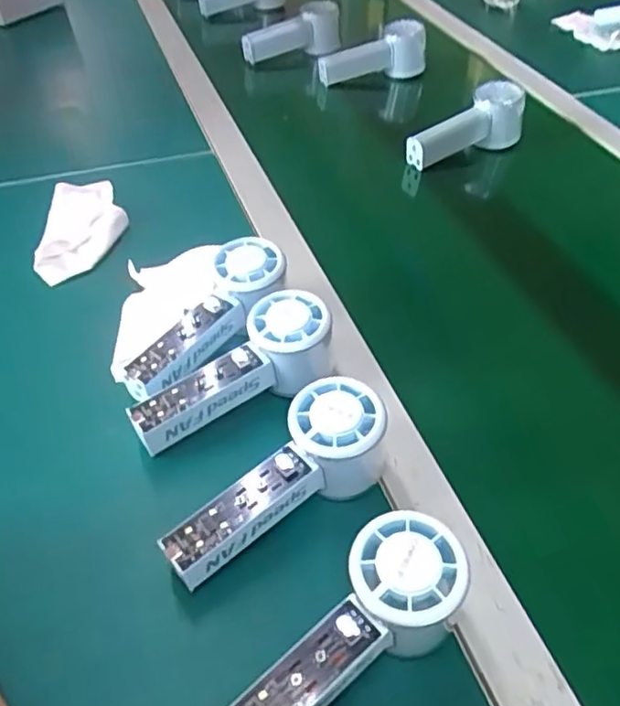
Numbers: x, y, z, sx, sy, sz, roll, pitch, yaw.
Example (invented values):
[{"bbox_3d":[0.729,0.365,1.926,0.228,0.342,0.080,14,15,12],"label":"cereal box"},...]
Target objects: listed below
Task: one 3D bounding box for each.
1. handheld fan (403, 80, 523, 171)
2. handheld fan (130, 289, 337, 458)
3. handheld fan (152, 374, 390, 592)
[{"bbox_3d":[0.180,-0.253,0.735,0.148,0.059,0.055,-33,54,-29],"label":"handheld fan"},{"bbox_3d":[-0.045,0.009,0.461,0.141,0.071,0.051,-20,49,-20],"label":"handheld fan"},{"bbox_3d":[-0.022,0.076,0.392,0.150,0.068,0.056,-24,51,-23],"label":"handheld fan"}]

